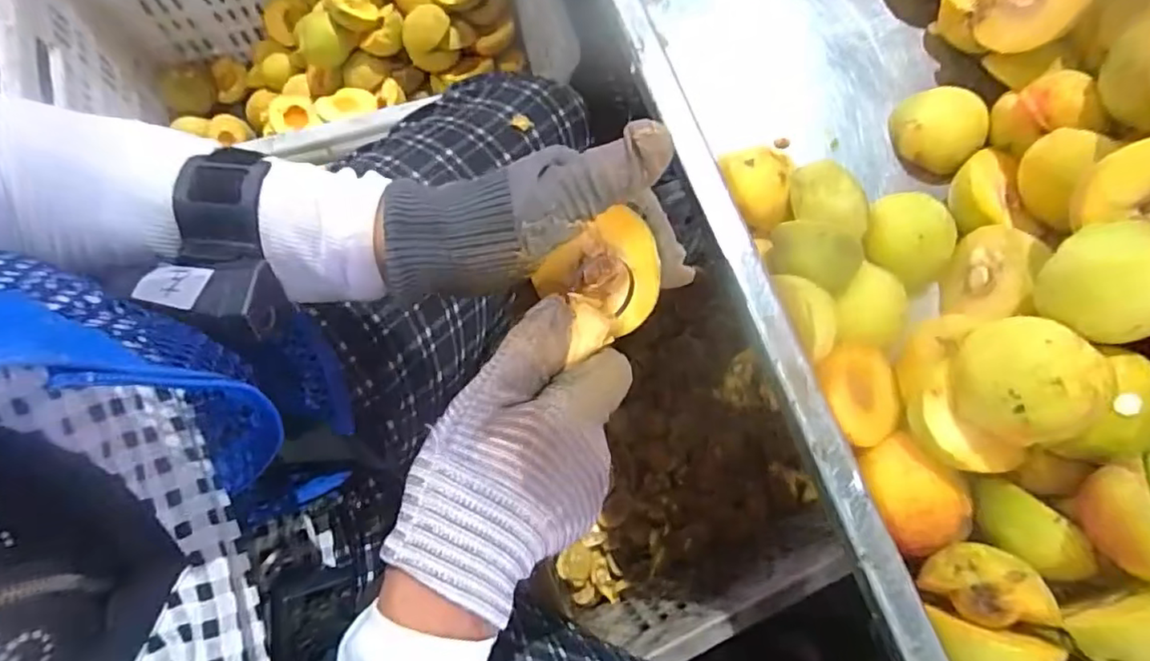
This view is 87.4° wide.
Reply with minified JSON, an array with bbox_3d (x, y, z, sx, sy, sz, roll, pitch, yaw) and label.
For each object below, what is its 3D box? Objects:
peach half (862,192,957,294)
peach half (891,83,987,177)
[{"bbox_3d":[0.220,-0.060,0.396,0.051,0.031,0.063,-31,77,-10],"label":"peach half"},{"bbox_3d":[0.258,-0.144,0.427,0.054,0.026,0.060,-41,79,-12],"label":"peach half"}]

